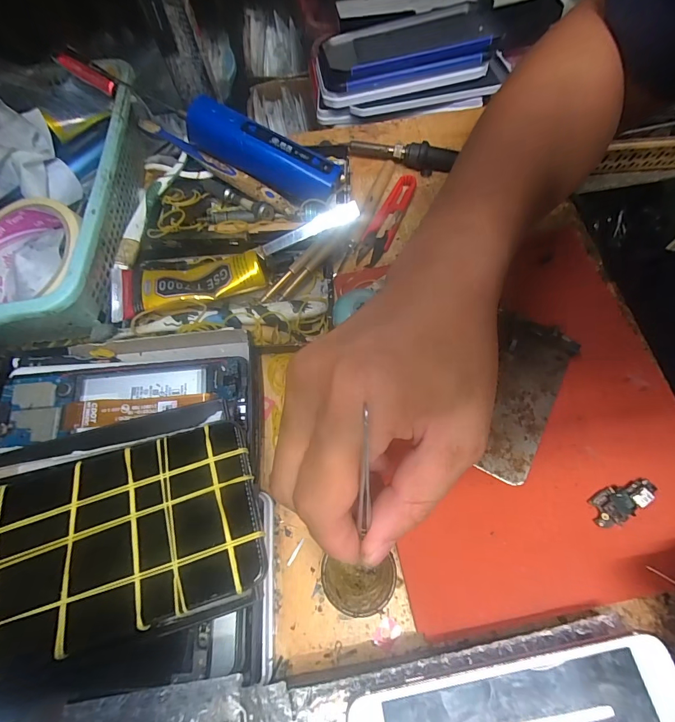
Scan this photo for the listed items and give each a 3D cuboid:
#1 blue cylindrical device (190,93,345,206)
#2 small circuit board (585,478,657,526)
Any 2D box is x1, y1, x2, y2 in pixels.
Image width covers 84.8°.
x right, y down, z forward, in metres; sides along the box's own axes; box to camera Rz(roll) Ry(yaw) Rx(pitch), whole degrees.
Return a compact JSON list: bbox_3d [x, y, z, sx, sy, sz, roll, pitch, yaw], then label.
[{"bbox_3d":[-0.063,-0.176,0.315,0.131,0.035,0.031,24,64,-4],"label":"blue cylindrical device"},{"bbox_3d":[0.172,0.084,0.224,0.042,0.004,0.018,-29,54,-5],"label":"small circuit board"}]

